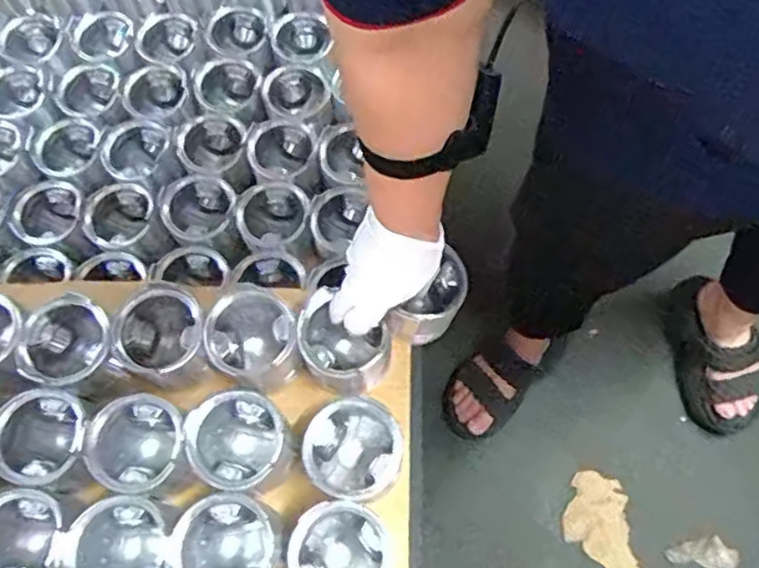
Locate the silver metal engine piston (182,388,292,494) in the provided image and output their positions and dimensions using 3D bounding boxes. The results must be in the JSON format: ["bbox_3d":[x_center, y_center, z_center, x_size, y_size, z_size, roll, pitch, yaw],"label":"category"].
[{"bbox_3d":[-0.125,0.144,0.595,0.078,0.079,0.081,-1,66,1],"label":"silver metal engine piston"}]

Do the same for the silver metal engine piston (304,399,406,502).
[{"bbox_3d":[-0.022,0.151,0.586,0.078,0.075,0.081,32,70,15],"label":"silver metal engine piston"}]

